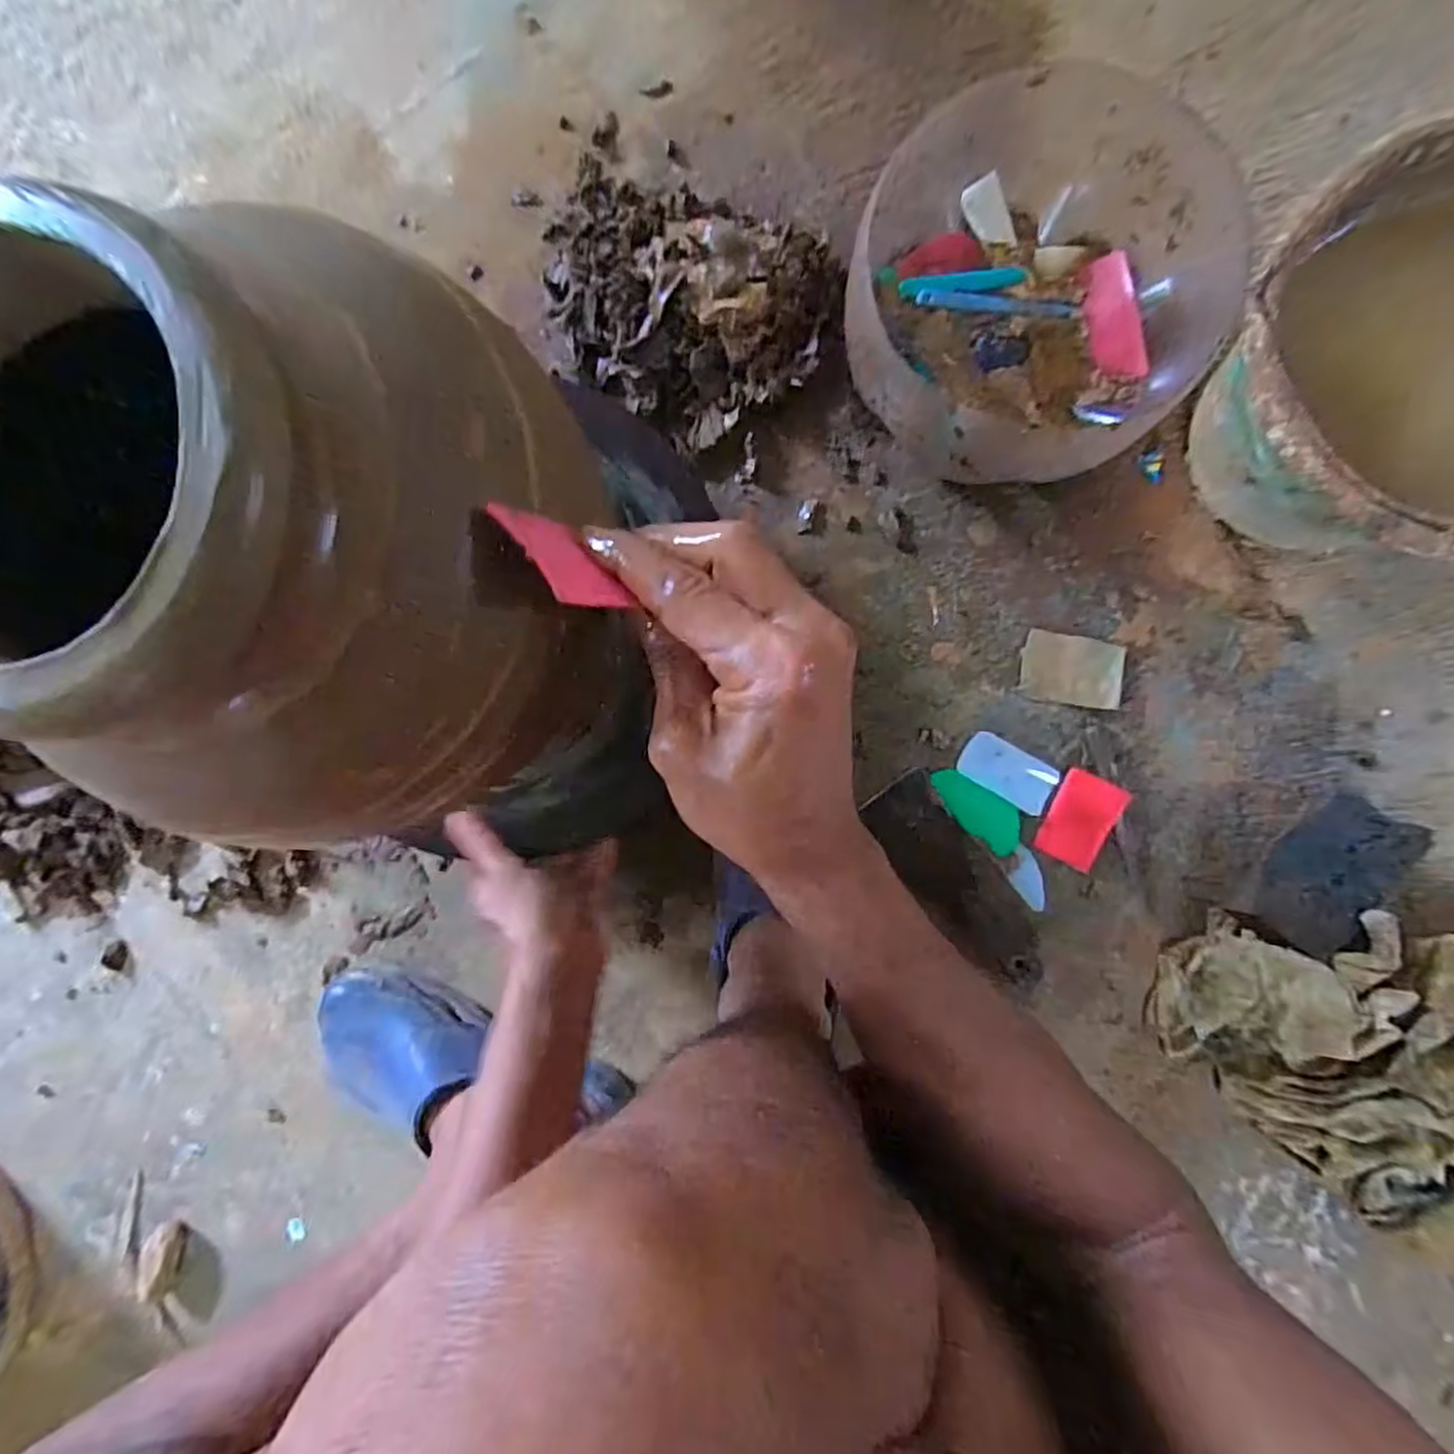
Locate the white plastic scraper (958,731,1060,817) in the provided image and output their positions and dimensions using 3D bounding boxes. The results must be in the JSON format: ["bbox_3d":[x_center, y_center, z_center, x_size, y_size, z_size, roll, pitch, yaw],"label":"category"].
[{"bbox_3d":[0.228,0.036,0.570,0.076,0.008,0.040,32,92,2],"label":"white plastic scraper"}]

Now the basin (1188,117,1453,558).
[{"bbox_3d":[0.449,-0.226,0.476,0.266,0.178,0.240,-21,88,3],"label":"basin"}]

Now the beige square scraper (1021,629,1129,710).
[{"bbox_3d":[0.279,-0.046,0.568,0.075,0.011,0.054,11,92,3],"label":"beige square scraper"}]

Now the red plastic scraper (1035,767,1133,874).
[{"bbox_3d":[0.284,0.075,0.564,0.047,0.008,0.072,27,92,2],"label":"red plastic scraper"}]

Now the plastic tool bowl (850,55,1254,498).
[{"bbox_3d":[0.220,-0.330,0.526,0.261,0.100,0.241,-9,91,3],"label":"plastic tool bowl"}]

